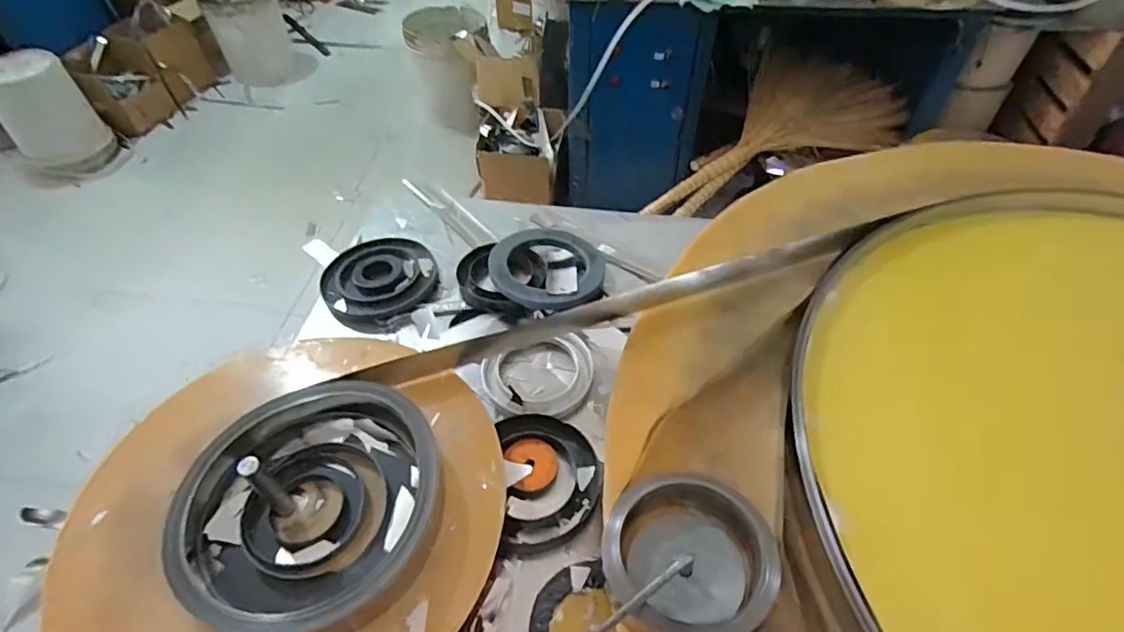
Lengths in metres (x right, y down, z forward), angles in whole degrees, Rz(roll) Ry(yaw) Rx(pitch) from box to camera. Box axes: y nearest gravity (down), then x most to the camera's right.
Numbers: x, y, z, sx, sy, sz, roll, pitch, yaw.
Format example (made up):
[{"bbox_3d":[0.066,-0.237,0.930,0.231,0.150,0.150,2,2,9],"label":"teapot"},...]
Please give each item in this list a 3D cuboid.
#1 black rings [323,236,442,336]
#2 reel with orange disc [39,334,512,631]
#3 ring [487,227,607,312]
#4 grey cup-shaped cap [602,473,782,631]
[{"bbox_3d":[-0.256,-0.053,0.802,0.162,0.021,0.158,1,48,-1],"label":"black rings"},{"bbox_3d":[-0.251,0.171,0.531,0.374,0.074,0.375,1,48,-1],"label":"reel with orange disc"},{"bbox_3d":[-0.019,-0.066,0.775,0.155,0.019,0.141,1,48,-1],"label":"ring"},{"bbox_3d":[0.108,0.207,0.497,0.136,0.050,0.124,-3,66,8],"label":"grey cup-shaped cap"}]

